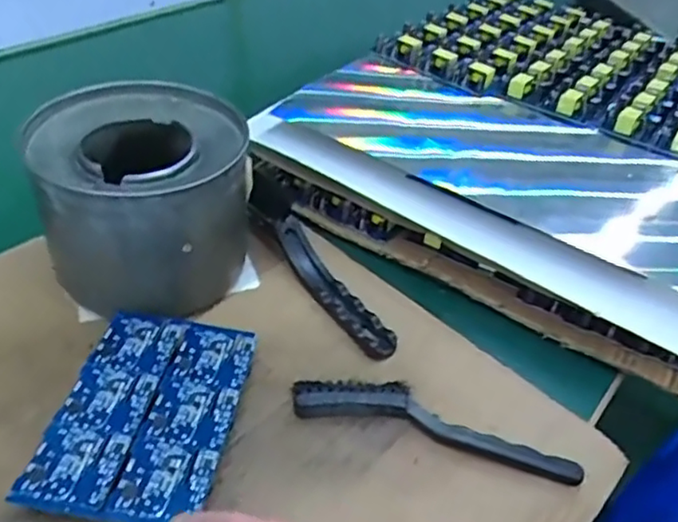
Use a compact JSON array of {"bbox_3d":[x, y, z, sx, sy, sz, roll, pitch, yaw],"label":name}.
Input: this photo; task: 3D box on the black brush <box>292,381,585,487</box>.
[{"bbox_3d":[0.057,0.098,0.376,0.170,0.016,0.031,14,42,7],"label":"black brush"}]

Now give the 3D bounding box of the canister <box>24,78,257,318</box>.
[{"bbox_3d":[-0.134,-0.041,0.434,0.139,0.110,0.137,12,41,7],"label":"canister"}]

